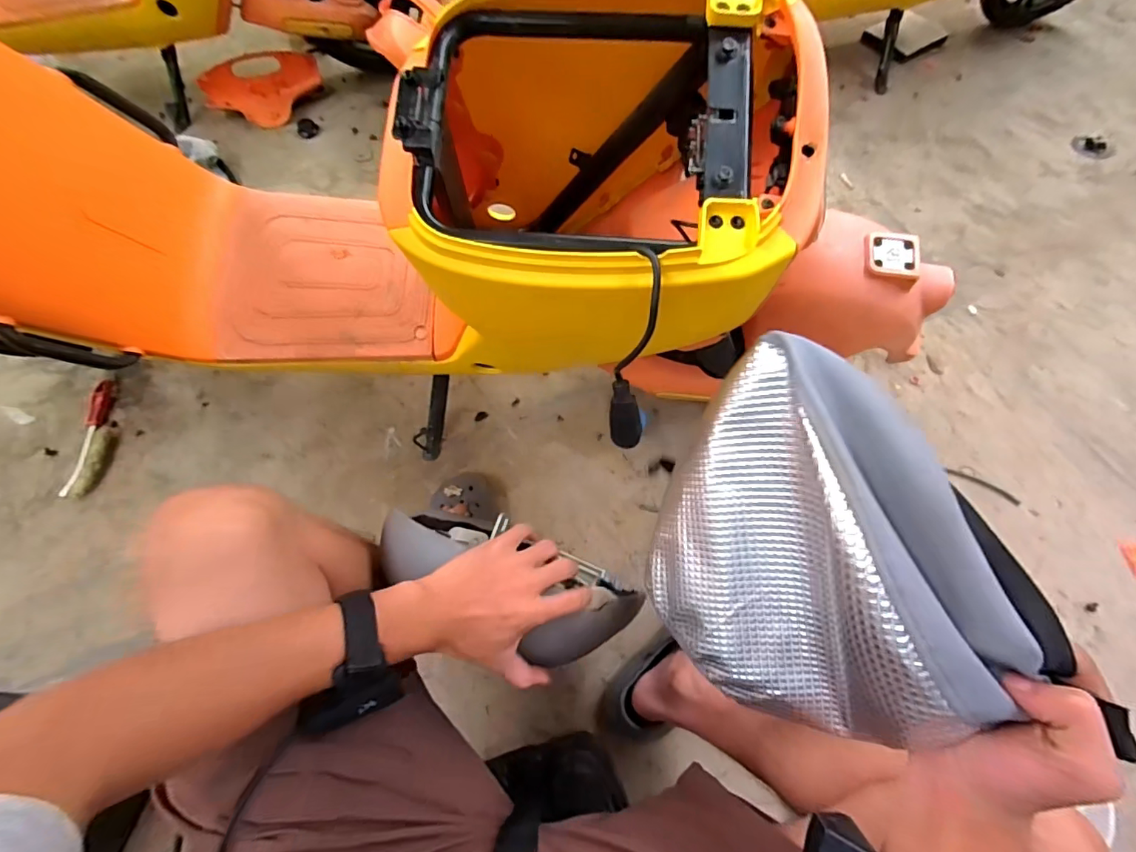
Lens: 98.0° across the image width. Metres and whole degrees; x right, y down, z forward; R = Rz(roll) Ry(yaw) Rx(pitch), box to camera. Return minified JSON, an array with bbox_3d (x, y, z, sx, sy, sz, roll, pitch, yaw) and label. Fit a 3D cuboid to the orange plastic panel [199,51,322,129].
[{"bbox_3d":[-0.774,-0.855,1.266,0.280,0.039,0.165,-21,100,-11],"label":"orange plastic panel"}]

